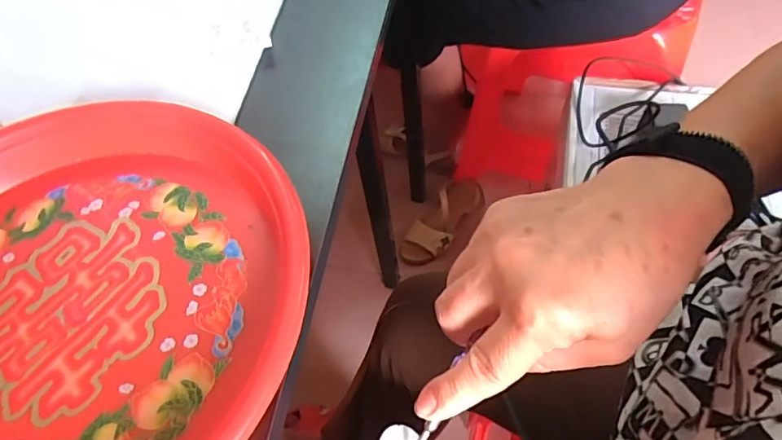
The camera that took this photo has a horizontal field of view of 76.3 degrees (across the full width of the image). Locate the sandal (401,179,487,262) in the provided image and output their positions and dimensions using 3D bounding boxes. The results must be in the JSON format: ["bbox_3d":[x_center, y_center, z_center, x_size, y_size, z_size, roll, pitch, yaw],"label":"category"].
[{"bbox_3d":[0.118,0.003,1.107,0.105,0.071,0.232,27,62,21],"label":"sandal"}]

